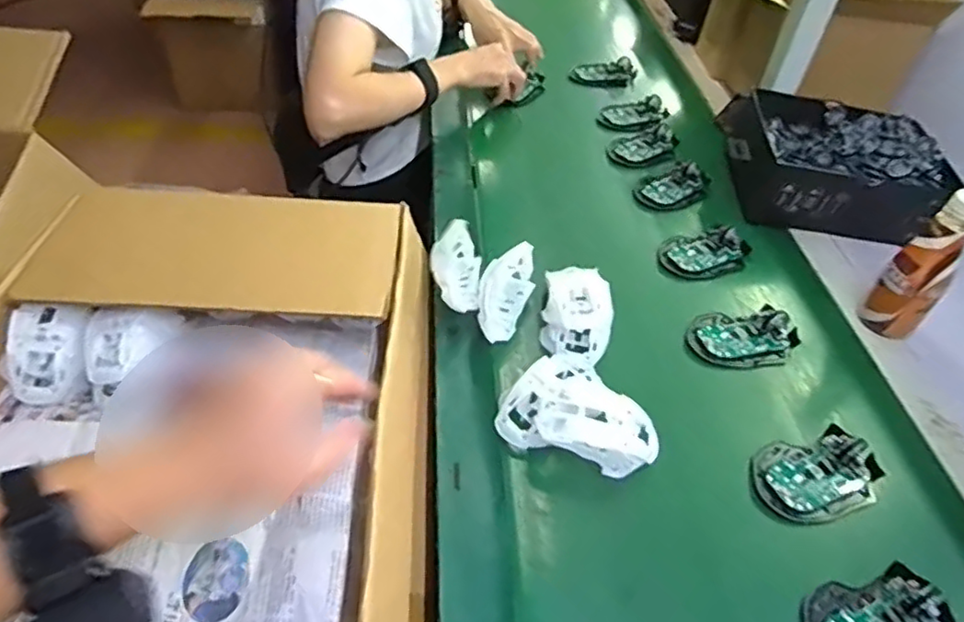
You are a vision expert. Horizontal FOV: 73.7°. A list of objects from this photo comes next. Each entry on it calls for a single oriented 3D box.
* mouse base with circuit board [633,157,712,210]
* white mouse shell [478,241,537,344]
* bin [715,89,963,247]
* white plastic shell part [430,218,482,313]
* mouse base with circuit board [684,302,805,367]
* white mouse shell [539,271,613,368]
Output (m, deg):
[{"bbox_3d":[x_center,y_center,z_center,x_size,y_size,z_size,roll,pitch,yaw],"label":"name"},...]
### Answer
[{"bbox_3d":[0.261,-0.172,0.866,0.113,0.026,0.070,-28,54,-30],"label":"mouse base with circuit board"},{"bbox_3d":[0.022,-0.017,0.646,0.042,0.062,0.105,19,45,12],"label":"white mouse shell"},{"bbox_3d":[0.467,-0.203,0.878,0.250,0.093,0.238,12,44,5],"label":"bin"},{"bbox_3d":[-0.027,-0.043,0.664,0.050,0.064,0.096,5,44,-2],"label":"white plastic shell part"},{"bbox_3d":[0.275,0.024,0.666,0.113,0.026,0.068,0,45,-7],"label":"mouse base with circuit board"},{"bbox_3d":[0.095,0.005,0.638,0.068,0.047,0.088,12,44,5],"label":"white mouse shell"}]

